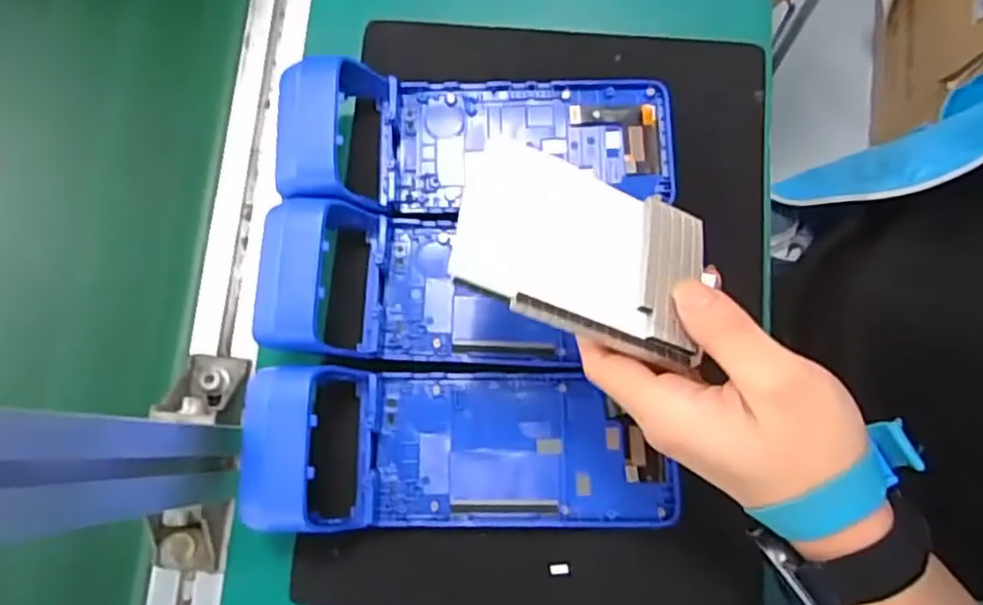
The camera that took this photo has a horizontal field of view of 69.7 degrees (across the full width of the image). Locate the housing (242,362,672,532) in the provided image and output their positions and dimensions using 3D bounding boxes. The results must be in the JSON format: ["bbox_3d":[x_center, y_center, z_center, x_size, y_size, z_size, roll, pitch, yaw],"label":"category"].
[{"bbox_3d":[-0.014,0.076,0.371,0.224,0.039,0.082,0,80,1],"label":"housing"}]

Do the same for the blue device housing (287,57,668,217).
[{"bbox_3d":[-0.005,-0.096,0.402,0.223,0.044,0.081,-2,80,1],"label":"blue device housing"}]

